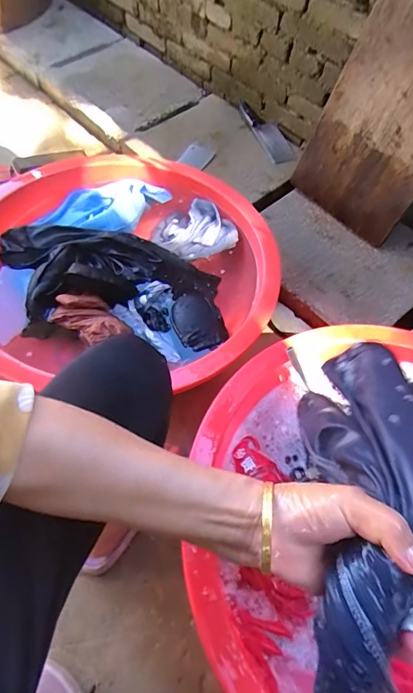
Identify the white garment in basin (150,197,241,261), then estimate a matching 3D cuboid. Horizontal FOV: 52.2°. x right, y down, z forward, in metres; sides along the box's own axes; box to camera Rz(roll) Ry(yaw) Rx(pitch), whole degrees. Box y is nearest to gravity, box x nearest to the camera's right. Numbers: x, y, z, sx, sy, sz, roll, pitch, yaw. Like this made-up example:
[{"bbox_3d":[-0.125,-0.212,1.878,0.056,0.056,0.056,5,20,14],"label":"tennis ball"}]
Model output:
[{"bbox_3d":[-0.034,-0.281,1.050,0.170,0.047,0.192,-30,66,-18],"label":"white garment in basin"}]

